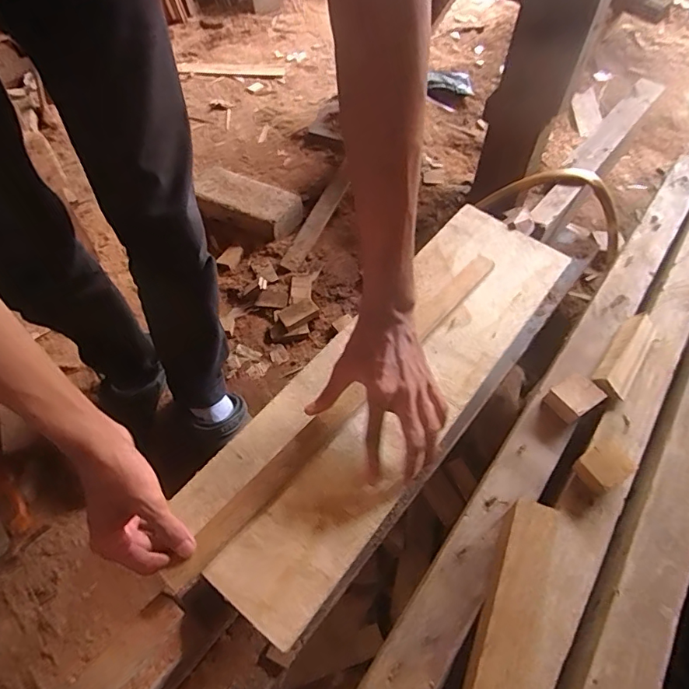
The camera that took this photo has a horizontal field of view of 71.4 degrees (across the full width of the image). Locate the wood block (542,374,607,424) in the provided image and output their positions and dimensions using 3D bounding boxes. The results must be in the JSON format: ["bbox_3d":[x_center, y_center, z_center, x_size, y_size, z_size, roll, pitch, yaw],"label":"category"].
[{"bbox_3d":[0.252,0.059,0.527,0.050,0.027,0.040,-26,62,-19],"label":"wood block"}]

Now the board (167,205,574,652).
[{"bbox_3d":[0.065,0.023,0.554,0.172,0.015,0.578,36,62,19],"label":"board"}]

